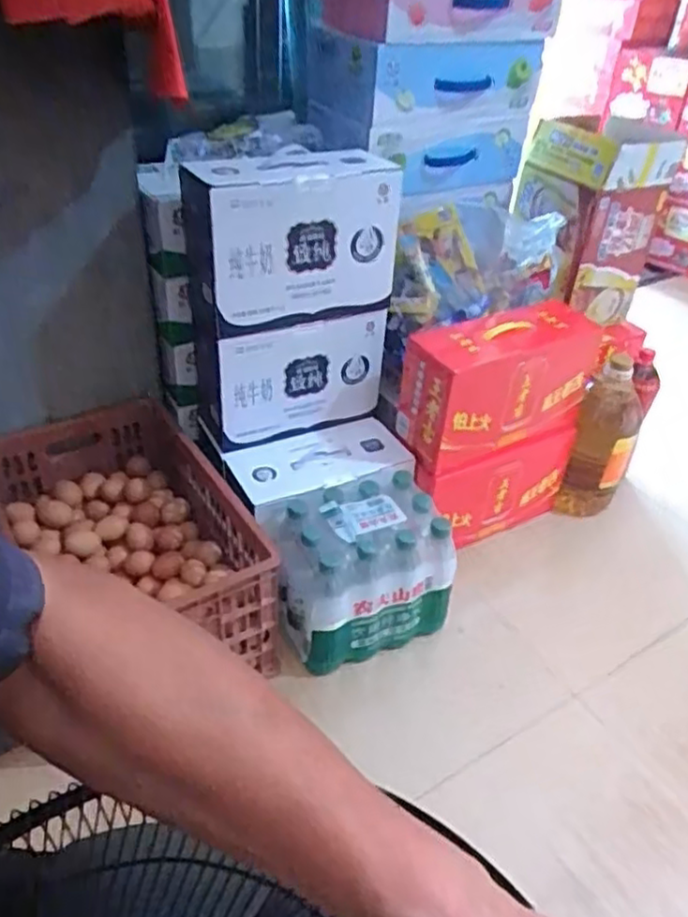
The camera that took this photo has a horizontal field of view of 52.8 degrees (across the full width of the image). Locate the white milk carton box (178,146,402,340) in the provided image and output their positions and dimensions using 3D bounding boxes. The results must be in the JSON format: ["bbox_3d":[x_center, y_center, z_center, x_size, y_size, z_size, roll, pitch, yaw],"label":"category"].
[{"bbox_3d":[-0.072,-0.330,1.042,0.286,0.209,0.160,-15,42,-22],"label":"white milk carton box"}]

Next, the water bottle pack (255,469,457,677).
[{"bbox_3d":[0.020,0.165,1.086,0.254,0.198,0.195,-13,41,-20],"label":"water bottle pack"}]

